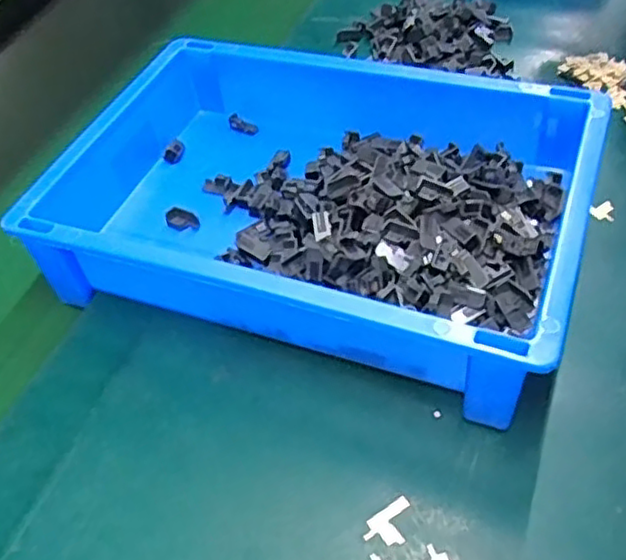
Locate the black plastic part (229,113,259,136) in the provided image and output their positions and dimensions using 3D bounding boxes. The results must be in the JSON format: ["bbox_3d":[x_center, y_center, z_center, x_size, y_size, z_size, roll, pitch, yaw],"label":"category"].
[{"bbox_3d":[-0.053,-0.117,0.515,0.026,0.006,0.012,27,57,26],"label":"black plastic part"}]

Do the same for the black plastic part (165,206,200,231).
[{"bbox_3d":[-0.086,-0.039,0.448,0.023,0.008,0.013,20,55,23],"label":"black plastic part"}]

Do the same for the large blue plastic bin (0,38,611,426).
[{"bbox_3d":[0.005,-0.051,0.426,0.302,0.069,0.208,13,53,18],"label":"large blue plastic bin"}]

